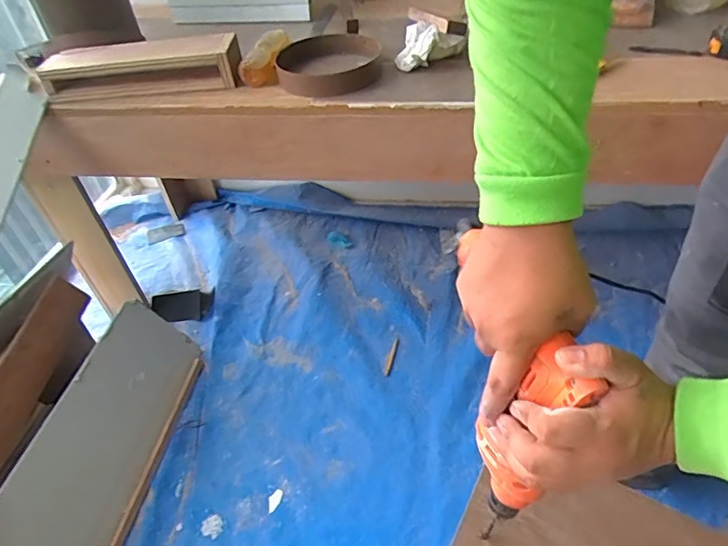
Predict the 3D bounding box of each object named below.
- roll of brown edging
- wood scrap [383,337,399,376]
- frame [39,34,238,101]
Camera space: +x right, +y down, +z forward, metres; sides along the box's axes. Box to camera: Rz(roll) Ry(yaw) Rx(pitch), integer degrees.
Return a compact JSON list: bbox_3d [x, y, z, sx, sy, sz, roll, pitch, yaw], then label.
[{"bbox_3d":[-0.063,-0.371,0.905,0.179,0.035,0.210,-3,43,4],"label":"roll of brown edging"},{"bbox_3d":[0.065,0.199,1.213,0.014,0.006,0.109,9,44,14],"label":"wood scrap"},{"bbox_3d":[-0.402,-0.377,0.925,0.361,0.074,0.101,-4,43,3],"label":"frame"}]

